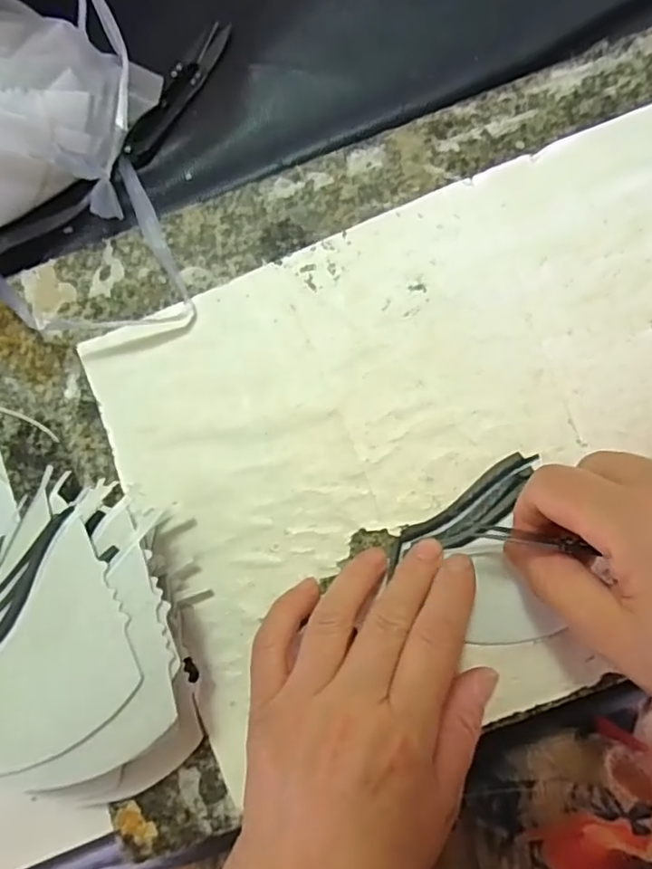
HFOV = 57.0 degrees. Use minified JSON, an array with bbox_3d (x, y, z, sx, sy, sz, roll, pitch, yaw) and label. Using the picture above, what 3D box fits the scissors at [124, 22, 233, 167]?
[{"bbox_3d":[-0.085,-0.198,0.347,0.019,0.007,0.098,32,86,6],"label":"scissors"}]

